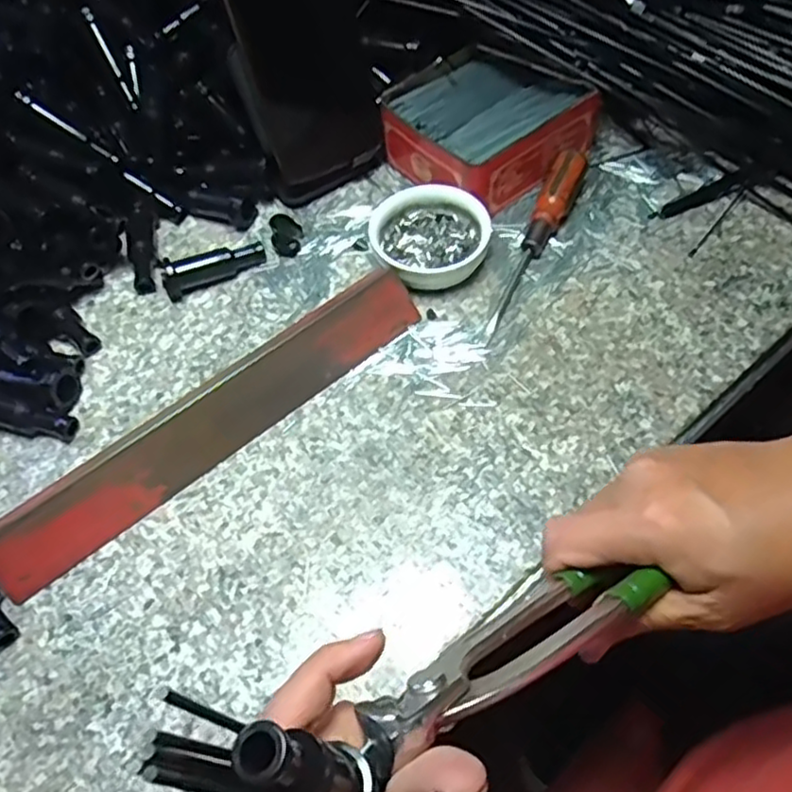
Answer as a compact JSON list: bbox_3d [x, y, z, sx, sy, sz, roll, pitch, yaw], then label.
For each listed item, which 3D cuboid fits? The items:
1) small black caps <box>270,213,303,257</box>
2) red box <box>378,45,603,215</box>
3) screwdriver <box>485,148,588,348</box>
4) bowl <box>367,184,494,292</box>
[{"bbox_3d":[-0.070,-0.104,0.451,0.018,0.020,0.023,-11,57,-3],"label":"small black caps"},{"bbox_3d":[0.057,-0.182,0.472,0.117,0.042,0.110,-36,62,-18],"label":"red box"},{"bbox_3d":[0.085,-0.096,0.430,0.020,0.025,0.147,21,61,16],"label":"screwdriver"},{"bbox_3d":[0.021,-0.097,0.433,0.072,0.027,0.067,-2,57,3],"label":"bowl"}]

